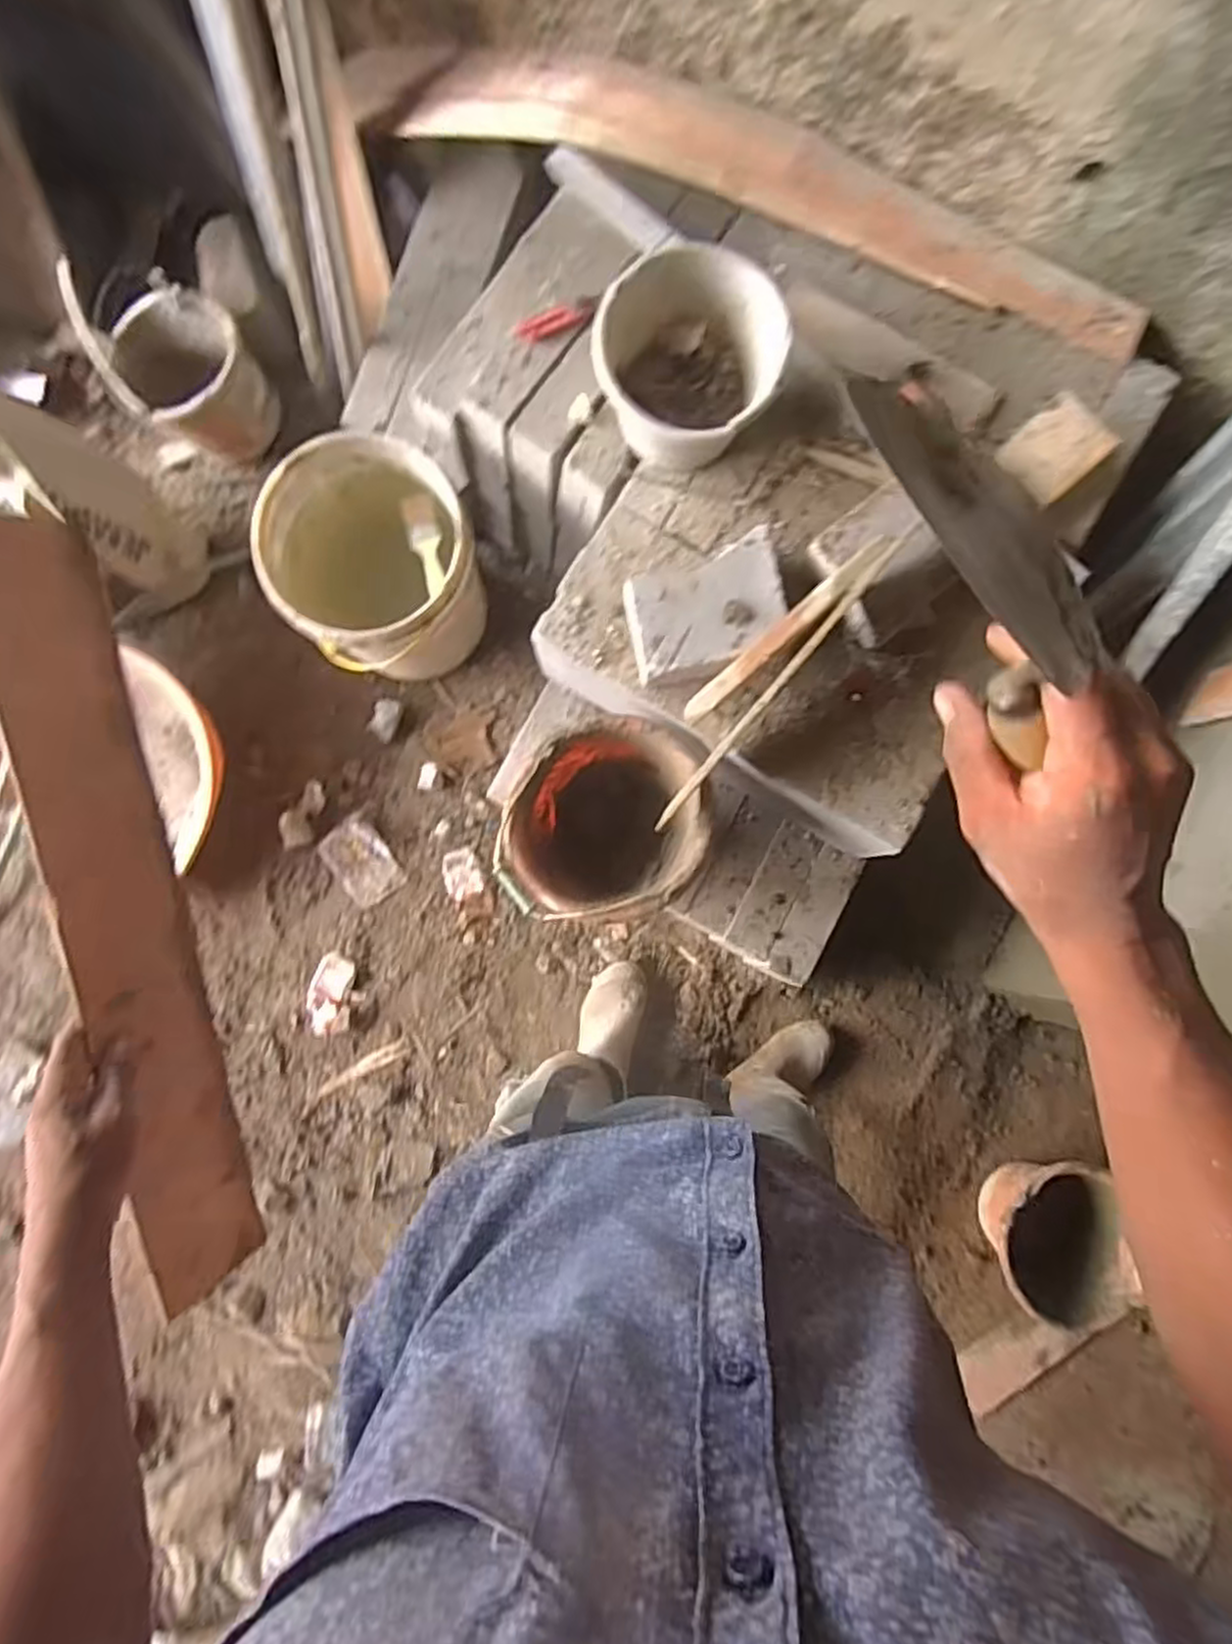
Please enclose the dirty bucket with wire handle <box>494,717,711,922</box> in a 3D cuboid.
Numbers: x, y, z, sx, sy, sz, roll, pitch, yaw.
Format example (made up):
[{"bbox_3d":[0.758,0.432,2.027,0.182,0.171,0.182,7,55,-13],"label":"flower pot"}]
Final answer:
[{"bbox_3d":[-0.018,0.001,1.139,0.283,0.216,0.263,0,84,-1],"label":"dirty bucket with wire handle"}]

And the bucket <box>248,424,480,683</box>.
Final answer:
[{"bbox_3d":[-0.390,-0.422,1.270,0.303,0.296,0.326,0,84,-1],"label":"bucket"}]

